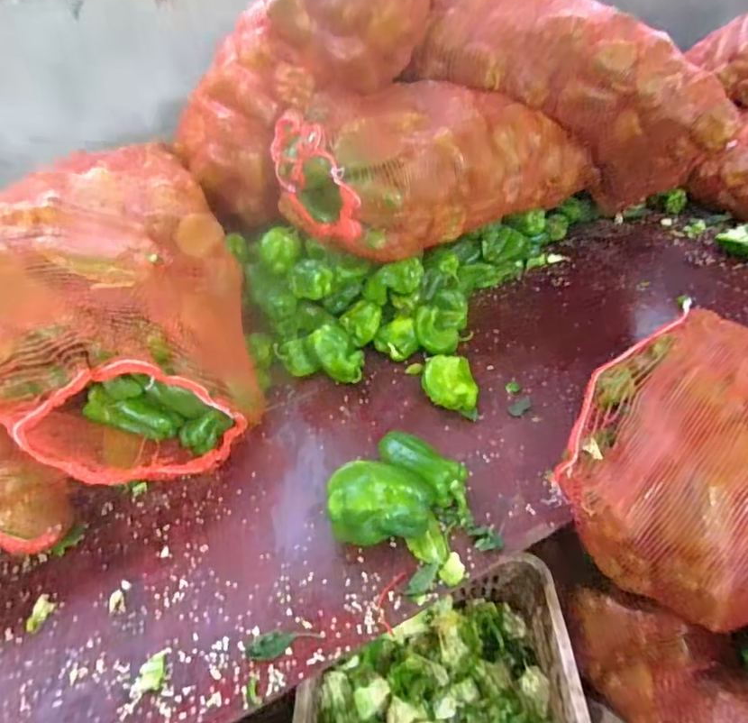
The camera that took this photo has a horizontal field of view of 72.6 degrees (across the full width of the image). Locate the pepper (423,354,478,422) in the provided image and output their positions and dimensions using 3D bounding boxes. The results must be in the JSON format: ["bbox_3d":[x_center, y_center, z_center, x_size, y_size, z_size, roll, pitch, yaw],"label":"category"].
[{"bbox_3d":[0.142,0.049,0.953,0.096,0.062,0.119,-6,37,-1],"label":"pepper"}]

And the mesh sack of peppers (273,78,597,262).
[{"bbox_3d":[0.151,-0.438,1.098,0.671,0.240,0.292,-26,43,-25],"label":"mesh sack of peppers"}]

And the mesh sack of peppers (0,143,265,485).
[{"bbox_3d":[-0.431,-0.094,0.924,0.377,0.397,0.703,-9,38,-6],"label":"mesh sack of peppers"}]

